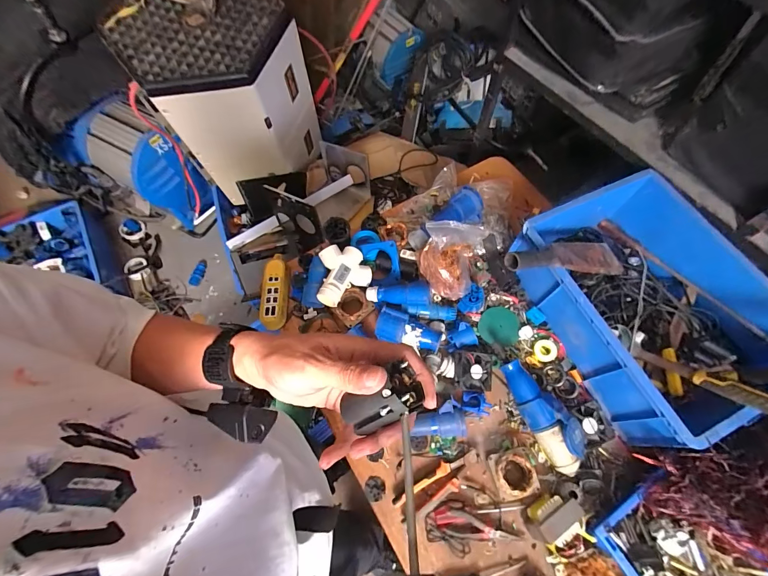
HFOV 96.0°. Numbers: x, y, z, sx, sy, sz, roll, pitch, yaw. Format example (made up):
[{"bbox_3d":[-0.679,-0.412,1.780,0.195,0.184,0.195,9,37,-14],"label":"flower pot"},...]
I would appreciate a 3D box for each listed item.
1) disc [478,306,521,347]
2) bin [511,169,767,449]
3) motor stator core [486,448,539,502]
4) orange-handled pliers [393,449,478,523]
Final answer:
[{"bbox_3d":[0.267,0.088,0.805,0.088,0.008,0.088,-3,72,8],"label":"disc"},{"bbox_3d":[0.558,0.022,0.739,0.426,0.166,0.477,-24,68,-11],"label":"bin"},{"bbox_3d":[0.253,0.365,0.677,0.085,0.056,0.086,-11,66,-5],"label":"motor stator core"},{"bbox_3d":[0.109,0.386,0.680,0.187,0.016,0.054,-32,70,-14],"label":"orange-handled pliers"}]

